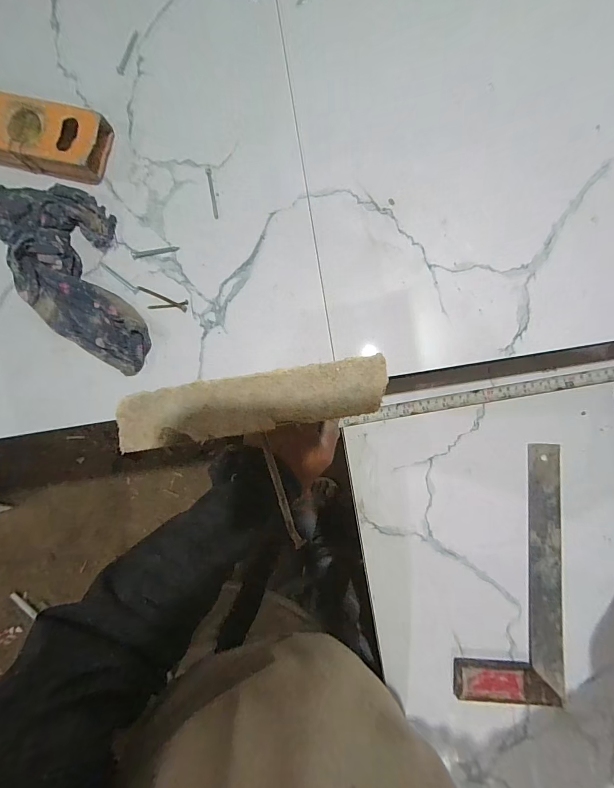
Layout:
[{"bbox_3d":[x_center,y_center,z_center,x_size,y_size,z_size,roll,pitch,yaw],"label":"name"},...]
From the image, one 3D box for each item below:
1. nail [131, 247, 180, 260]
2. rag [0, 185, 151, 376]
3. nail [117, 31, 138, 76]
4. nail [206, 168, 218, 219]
[{"bbox_3d":[-0.156,-0.147,0.374,0.048,0.004,0.008,-11,87,2],"label":"nail"},{"bbox_3d":[-0.237,-0.121,0.368,0.107,0.025,0.227,-28,87,1],"label":"rag"},{"bbox_3d":[-0.191,-0.365,0.387,0.009,0.004,0.049,24,89,3],"label":"nail"},{"bbox_3d":[-0.099,-0.209,0.377,0.006,0.004,0.055,-8,87,2],"label":"nail"}]

